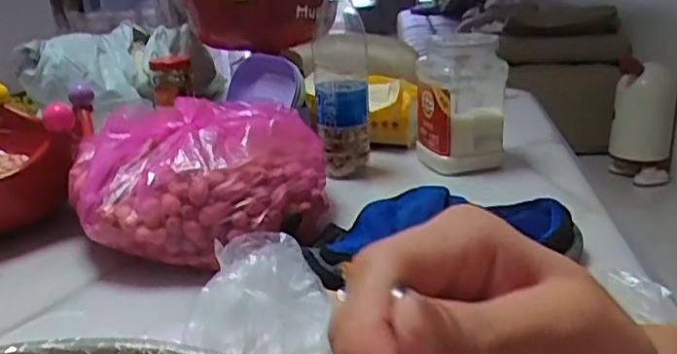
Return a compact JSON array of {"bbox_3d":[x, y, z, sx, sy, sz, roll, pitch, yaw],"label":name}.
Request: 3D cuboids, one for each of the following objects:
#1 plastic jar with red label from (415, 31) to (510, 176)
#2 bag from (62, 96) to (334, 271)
[{"bbox_3d":[0.145,-0.086,0.710,0.103,0.162,0.092,1,21,10],"label":"plastic jar with red label"},{"bbox_3d":[-0.120,-0.002,0.565,0.218,0.118,0.189,-1,21,5],"label":"bag"}]

